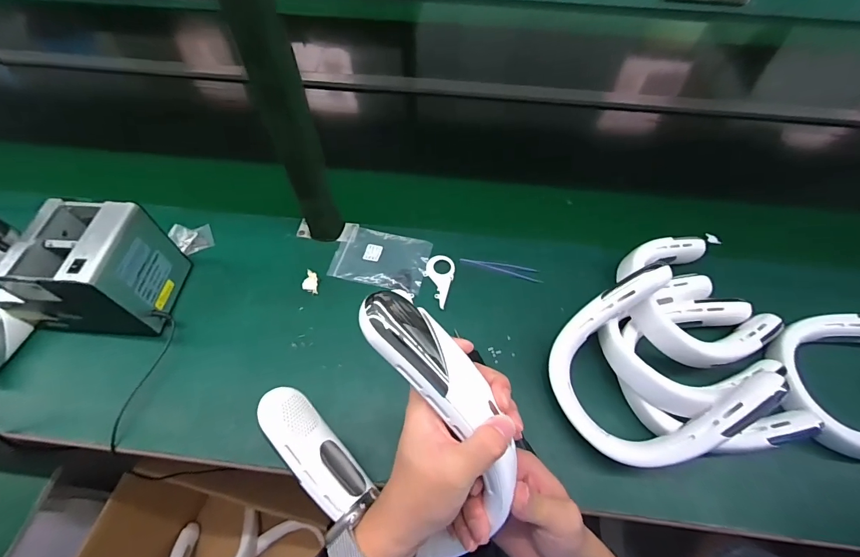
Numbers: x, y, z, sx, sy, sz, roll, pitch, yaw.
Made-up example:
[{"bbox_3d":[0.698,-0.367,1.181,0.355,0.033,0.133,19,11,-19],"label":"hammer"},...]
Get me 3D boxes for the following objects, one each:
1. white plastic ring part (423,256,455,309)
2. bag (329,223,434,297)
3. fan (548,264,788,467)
[{"bbox_3d":[0.011,0.002,0.620,0.046,0.007,0.093,14,59,8],"label":"white plastic ring part"},{"bbox_3d":[-0.081,-0.033,0.643,0.151,0.008,0.102,13,62,9],"label":"bag"},{"bbox_3d":[0.248,0.109,0.468,0.195,0.046,0.191,-45,63,23],"label":"fan"}]

